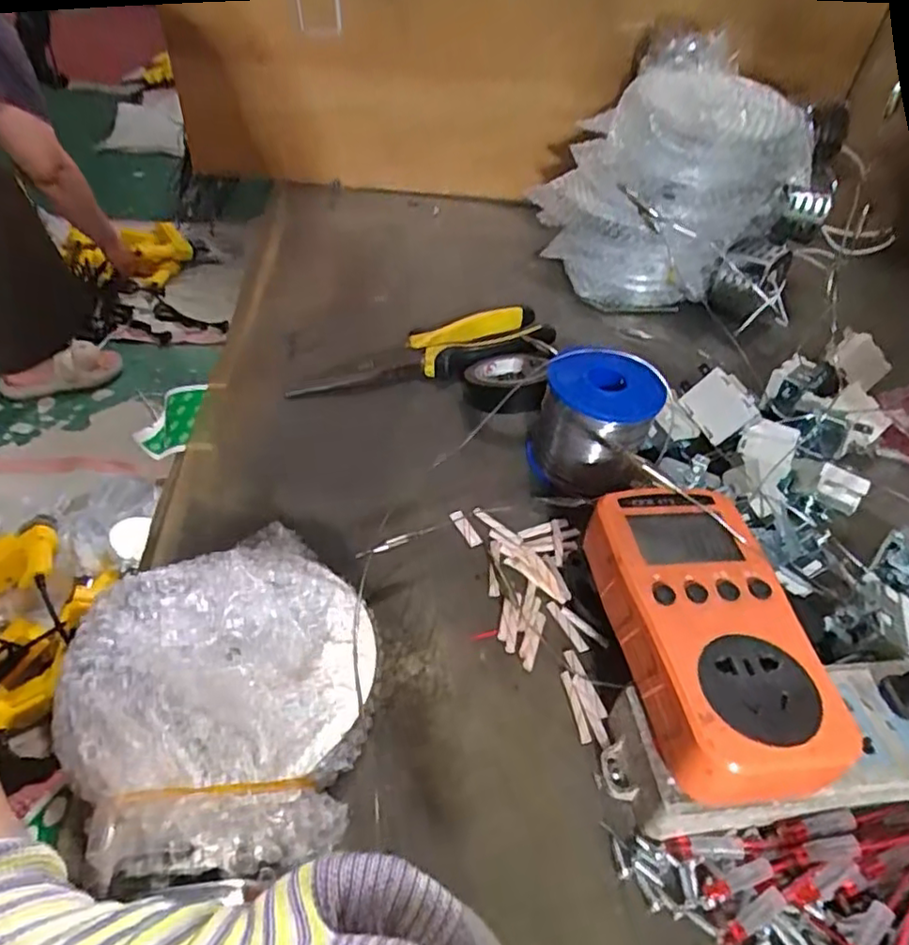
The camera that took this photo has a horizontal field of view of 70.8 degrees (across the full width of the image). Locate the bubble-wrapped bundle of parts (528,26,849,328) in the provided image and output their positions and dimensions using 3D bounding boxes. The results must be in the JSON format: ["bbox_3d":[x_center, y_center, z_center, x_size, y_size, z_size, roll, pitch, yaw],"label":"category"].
[{"bbox_3d":[0.192,-0.239,0.521,0.211,0.134,0.181,31,50,21],"label":"bubble-wrapped bundle of parts"}]

